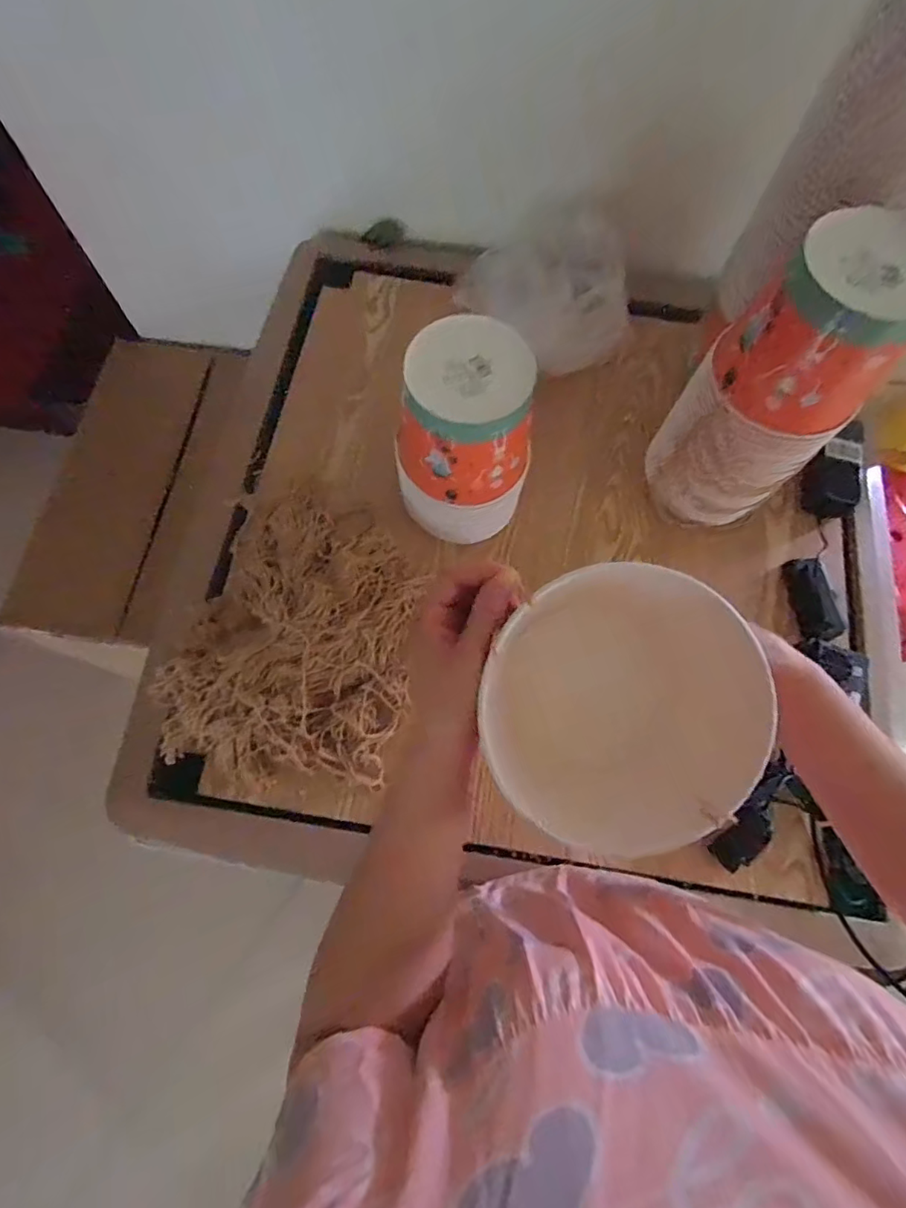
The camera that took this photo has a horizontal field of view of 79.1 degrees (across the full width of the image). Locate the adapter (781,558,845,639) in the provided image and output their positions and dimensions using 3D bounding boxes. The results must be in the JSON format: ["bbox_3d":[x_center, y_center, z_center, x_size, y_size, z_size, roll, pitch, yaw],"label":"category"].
[{"bbox_3d":[0.463,-0.008,0.704,0.040,0.033,0.104,-15,73,-7],"label":"adapter"}]

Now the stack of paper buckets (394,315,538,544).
[{"bbox_3d":[0.016,-0.173,0.630,0.150,0.226,0.138,40,75,10],"label":"stack of paper buckets"}]

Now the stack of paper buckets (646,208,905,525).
[{"bbox_3d":[0.345,-0.225,0.613,0.143,0.335,0.154,-41,78,-14],"label":"stack of paper buckets"}]

